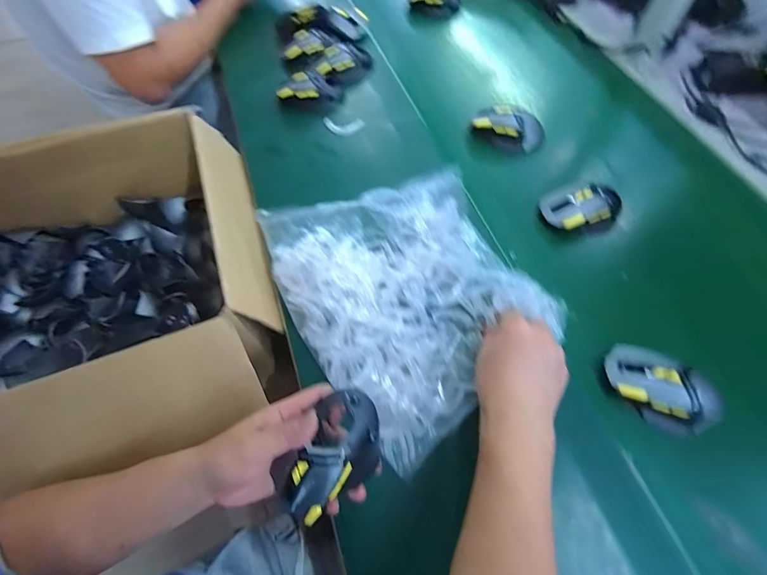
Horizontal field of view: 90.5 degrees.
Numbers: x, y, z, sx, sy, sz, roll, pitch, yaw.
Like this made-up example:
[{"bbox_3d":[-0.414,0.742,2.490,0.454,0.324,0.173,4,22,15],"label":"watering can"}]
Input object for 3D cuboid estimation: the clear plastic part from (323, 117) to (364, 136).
[{"bbox_3d":[-0.066,-0.270,0.637,0.065,0.015,0.040,-6,62,0],"label":"clear plastic part"}]

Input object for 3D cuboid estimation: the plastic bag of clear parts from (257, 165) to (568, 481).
[{"bbox_3d":[0.031,-0.004,0.461,0.269,0.050,0.319,-31,65,-12],"label":"plastic bag of clear parts"}]

